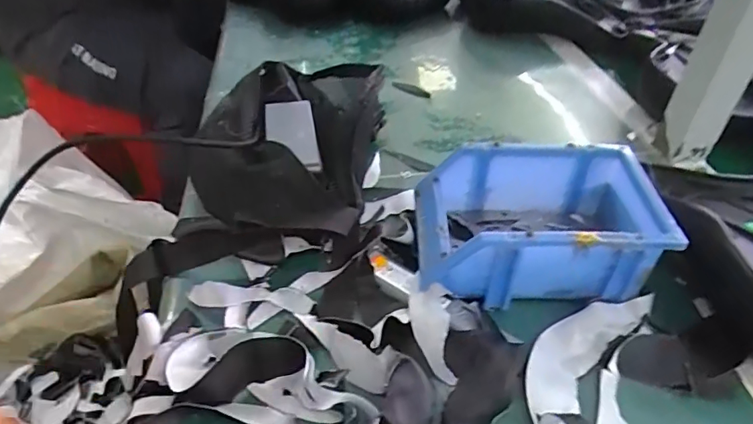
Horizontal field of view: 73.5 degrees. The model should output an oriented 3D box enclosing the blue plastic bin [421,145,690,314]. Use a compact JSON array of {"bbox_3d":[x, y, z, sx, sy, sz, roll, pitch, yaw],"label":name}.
[{"bbox_3d":[0.123,0.005,0.406,0.171,0.071,0.118,3,42,-1],"label":"blue plastic bin"}]

